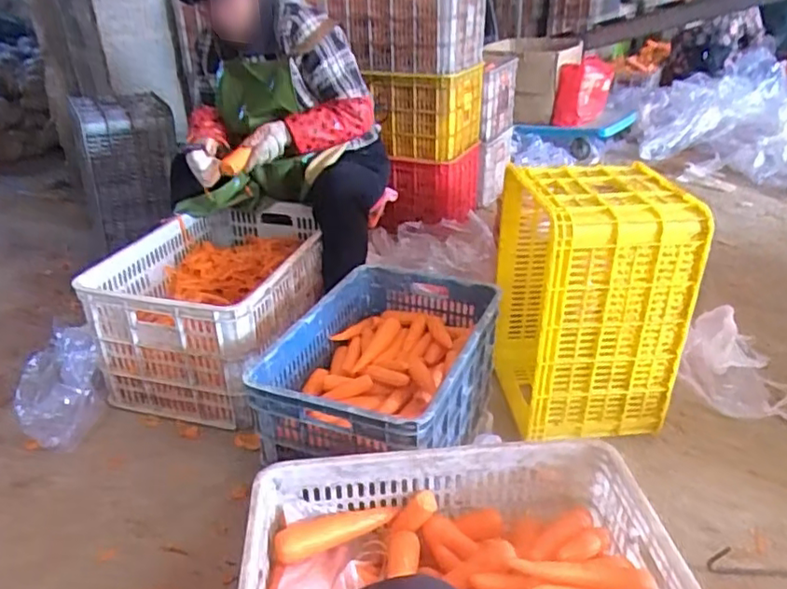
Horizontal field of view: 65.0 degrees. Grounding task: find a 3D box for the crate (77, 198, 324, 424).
[{"bbox_3d":[-0.428,0.020,1.569,0.440,0.307,0.584,6,29,13],"label":"crate"}]

